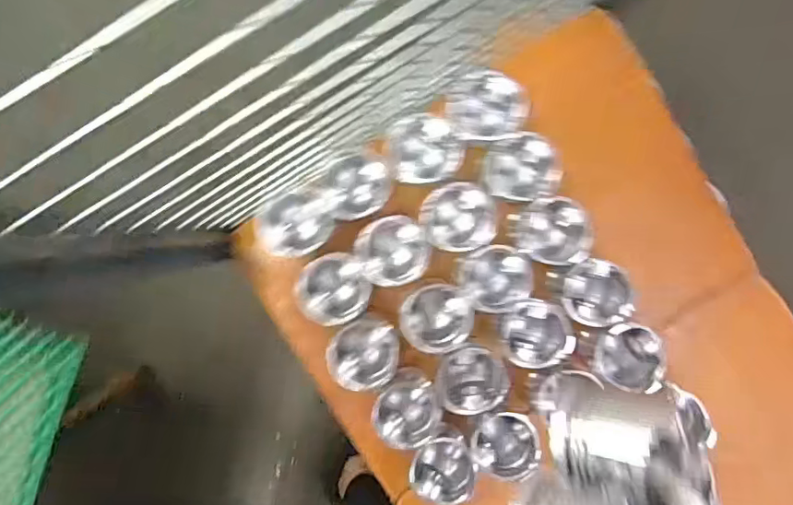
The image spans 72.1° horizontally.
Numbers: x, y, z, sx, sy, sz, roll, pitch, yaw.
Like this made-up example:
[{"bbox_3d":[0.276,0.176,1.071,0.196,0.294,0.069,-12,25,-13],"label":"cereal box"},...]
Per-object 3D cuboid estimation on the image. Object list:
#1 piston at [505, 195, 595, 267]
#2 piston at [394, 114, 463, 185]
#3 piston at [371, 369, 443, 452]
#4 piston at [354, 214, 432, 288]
[{"bbox_3d":[0.207,-0.030,0.737,0.099,0.061,0.086,3,93,-2],"label":"piston"},{"bbox_3d":[0.041,-0.137,0.740,0.091,0.080,0.085,0,93,-2],"label":"piston"},{"bbox_3d":[0.016,0.219,0.761,0.089,0.089,0.079,-24,93,-1],"label":"piston"},{"bbox_3d":[-0.004,-0.003,0.751,0.094,0.060,0.092,0,93,-2],"label":"piston"}]

